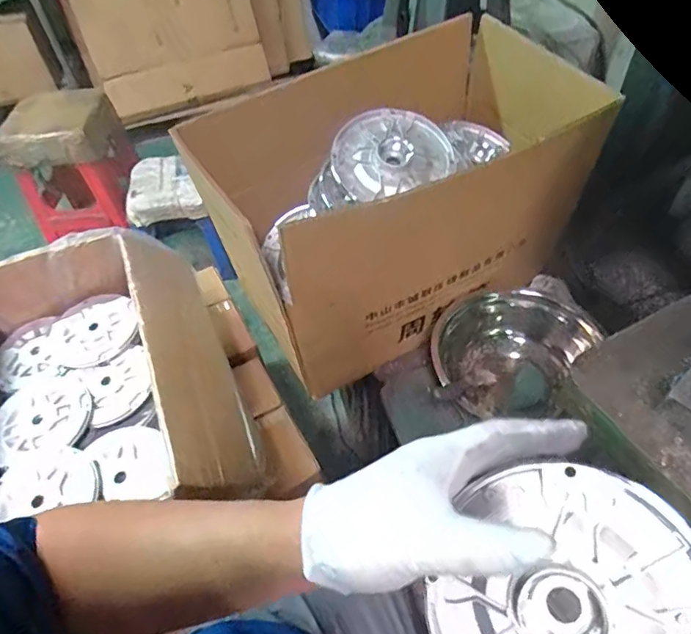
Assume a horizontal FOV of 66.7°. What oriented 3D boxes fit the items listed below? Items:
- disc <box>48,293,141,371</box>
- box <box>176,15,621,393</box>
[{"bbox_3d":[-0.396,0.018,0.826,0.138,0.017,0.133,-2,50,3],"label":"disc"},{"bbox_3d":[0.068,-0.159,0.747,0.465,0.306,0.285,-22,52,-13],"label":"box"}]

